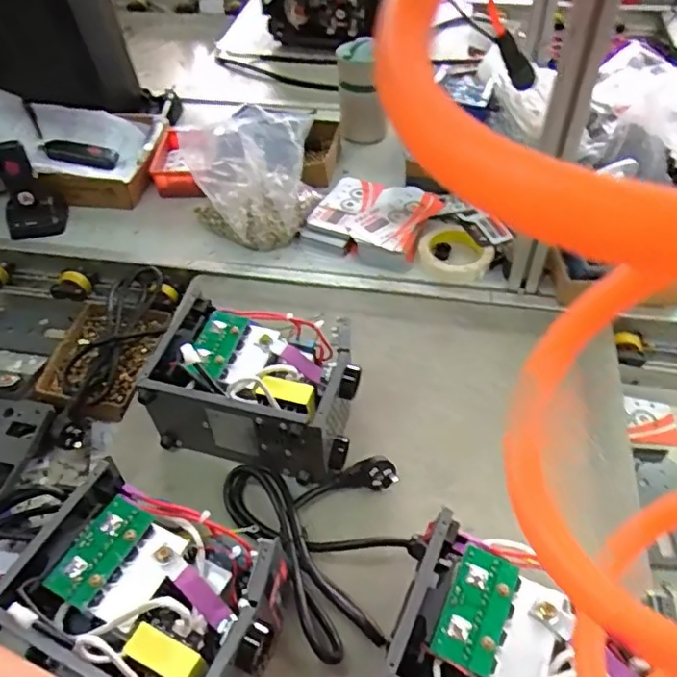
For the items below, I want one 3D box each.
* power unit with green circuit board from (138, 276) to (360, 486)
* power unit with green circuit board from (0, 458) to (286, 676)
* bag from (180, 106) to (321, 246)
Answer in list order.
[{"bbox_3d":[-0.087,0.054,0.701,0.218,0.113,0.159,10,49,12],"label":"power unit with green circuit board"},{"bbox_3d":[-0.157,0.234,0.534,0.214,0.122,0.160,17,51,17],"label":"power unit with green circuit board"},{"bbox_3d":[-0.128,-0.245,0.929,0.194,0.146,0.172,-11,48,-8],"label":"bag"}]

